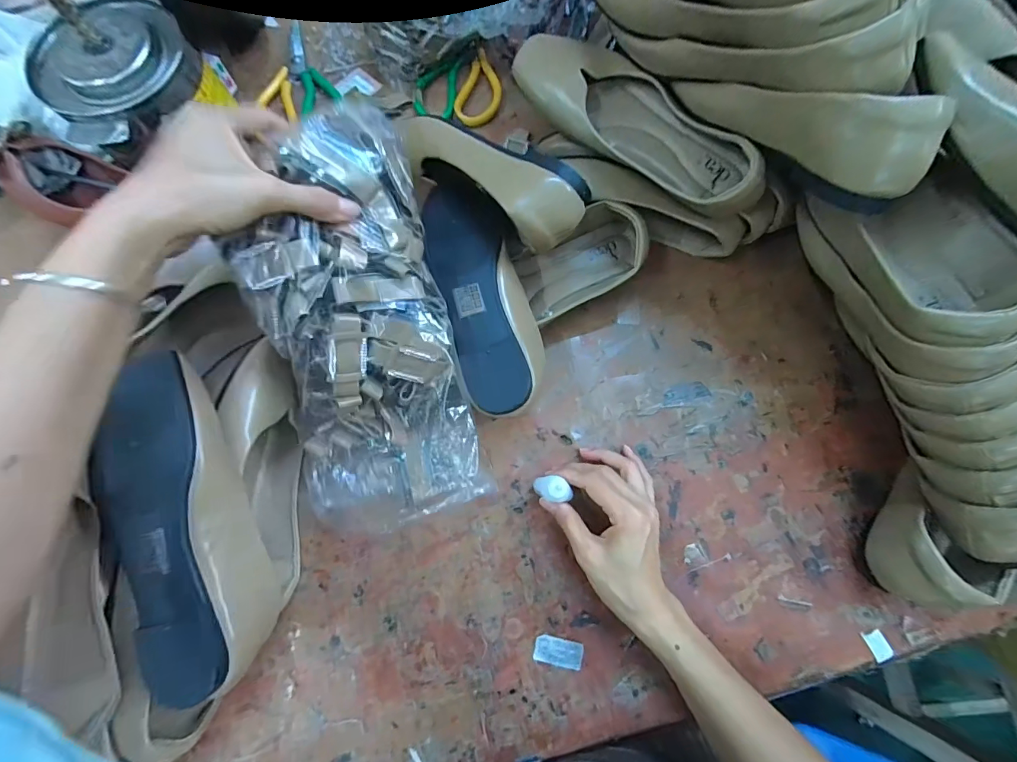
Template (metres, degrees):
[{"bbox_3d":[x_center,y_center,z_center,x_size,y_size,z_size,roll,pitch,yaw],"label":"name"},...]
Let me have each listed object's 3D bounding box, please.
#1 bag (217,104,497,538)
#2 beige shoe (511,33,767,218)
[{"bbox_3d":[-0.110,-0.025,0.347,0.140,0.075,0.320,-5,116,-1],"label":"bag"},{"bbox_3d":[0.112,-0.223,0.380,0.237,0.060,0.081,39,80,10],"label":"beige shoe"}]

